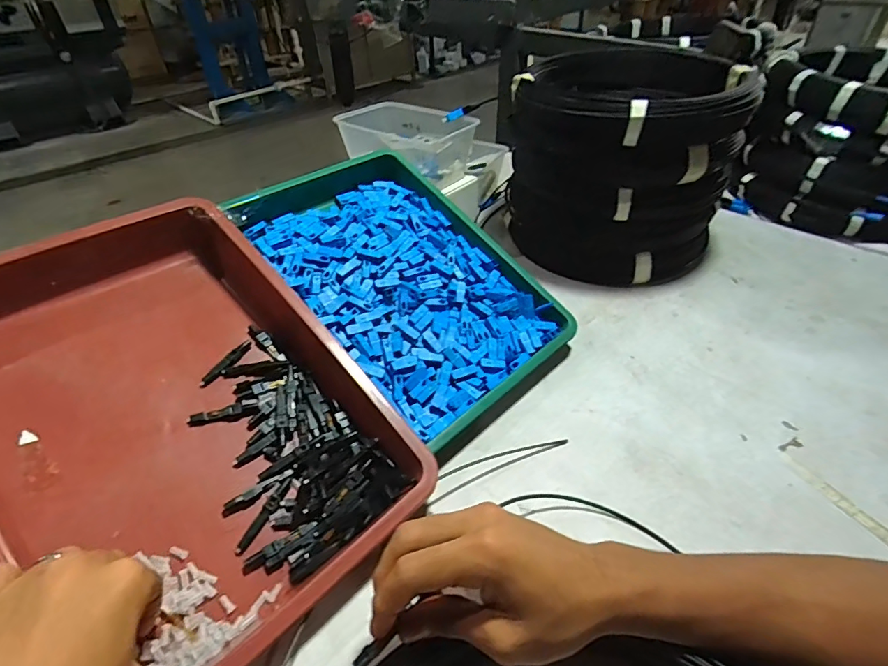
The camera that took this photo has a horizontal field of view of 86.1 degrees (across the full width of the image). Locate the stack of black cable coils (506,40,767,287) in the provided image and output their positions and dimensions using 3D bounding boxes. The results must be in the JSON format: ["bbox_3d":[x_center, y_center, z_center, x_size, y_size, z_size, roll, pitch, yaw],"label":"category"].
[{"bbox_3d":[0.217,-0.211,0.615,0.253,0.220,0.253,2,39,6],"label":"stack of black cable coils"}]

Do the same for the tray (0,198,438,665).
[{"bbox_3d":[-0.210,0.058,0.349,0.262,0.061,0.353,-36,73,-30],"label":"tray"}]

